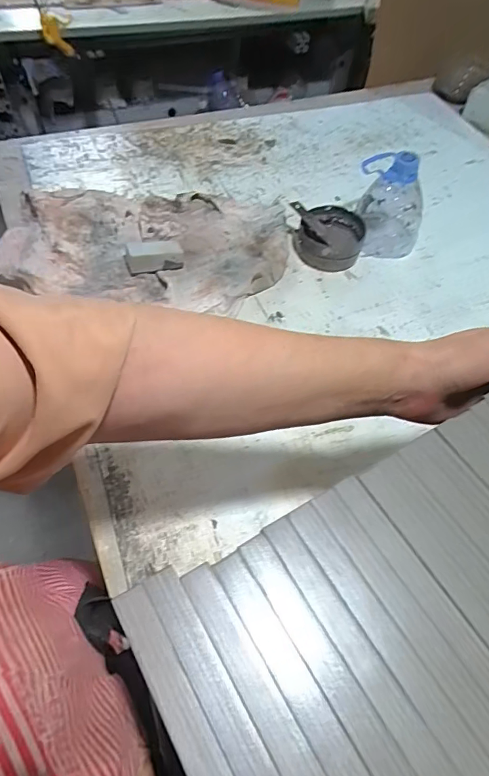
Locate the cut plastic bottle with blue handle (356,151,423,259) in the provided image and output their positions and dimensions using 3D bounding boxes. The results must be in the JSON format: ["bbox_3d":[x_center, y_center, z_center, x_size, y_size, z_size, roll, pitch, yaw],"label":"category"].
[{"bbox_3d":[0.201,-0.252,0.624,0.103,0.131,0.079,22,58,10],"label":"cut plastic bottle with blue handle"}]

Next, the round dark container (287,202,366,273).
[{"bbox_3d":[0.117,-0.213,0.639,0.093,0.052,0.093,-4,57,-7],"label":"round dark container"}]

